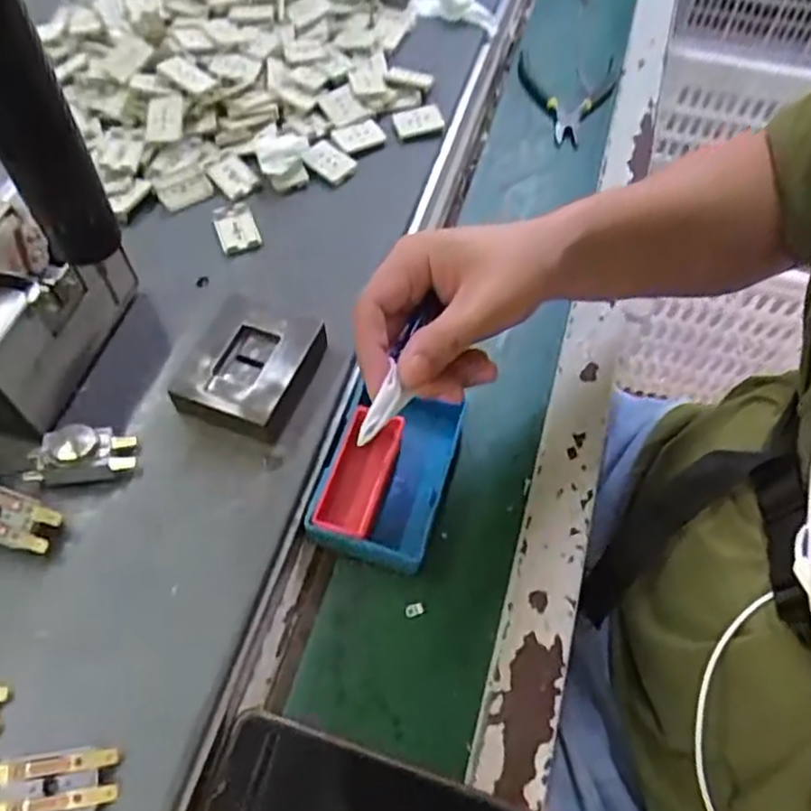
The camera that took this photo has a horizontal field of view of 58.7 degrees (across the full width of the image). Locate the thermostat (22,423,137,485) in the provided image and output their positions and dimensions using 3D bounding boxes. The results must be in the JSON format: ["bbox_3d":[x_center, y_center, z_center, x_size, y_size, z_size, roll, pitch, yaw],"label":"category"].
[{"bbox_3d":[-0.187,0.027,0.412,0.057,0.020,0.028,-7,59,-6],"label":"thermostat"}]

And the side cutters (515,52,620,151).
[{"bbox_3d":[0.140,-0.285,0.660,0.096,0.012,0.125,17,60,8],"label":"side cutters"}]

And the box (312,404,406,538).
[{"bbox_3d":[-0.029,0.045,0.442,0.030,0.033,0.081,17,60,8],"label":"box"}]

